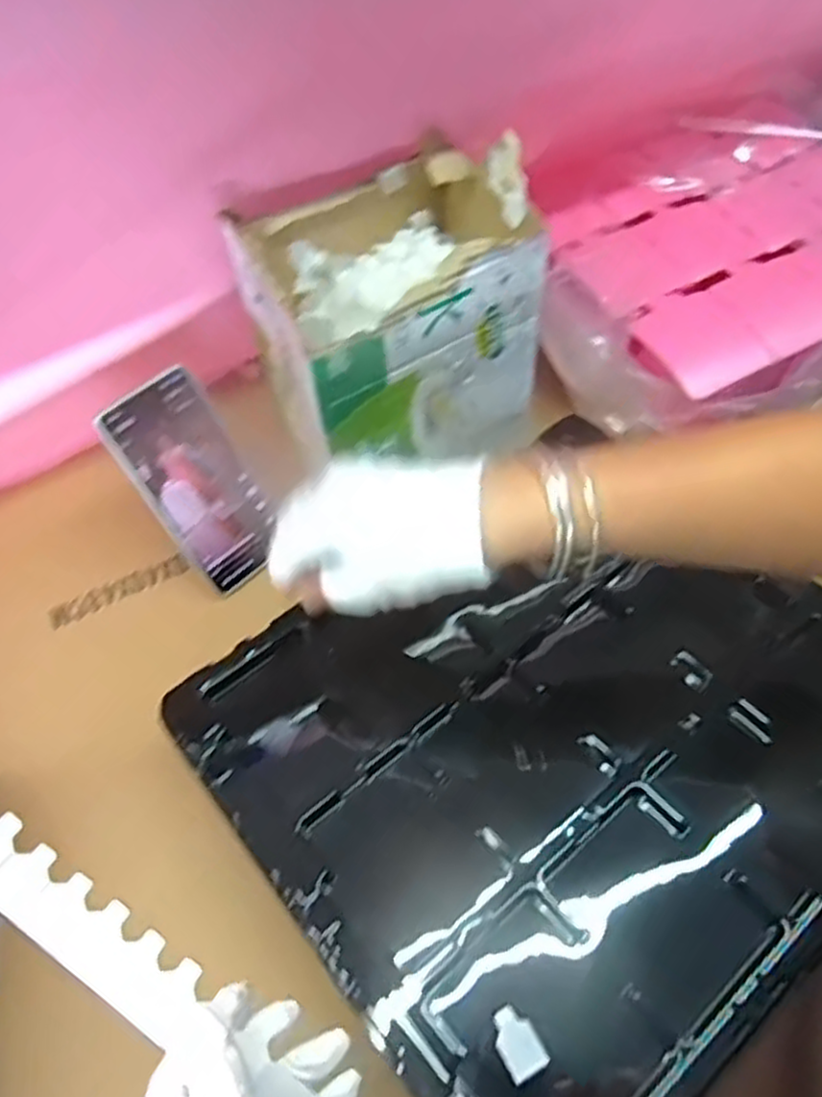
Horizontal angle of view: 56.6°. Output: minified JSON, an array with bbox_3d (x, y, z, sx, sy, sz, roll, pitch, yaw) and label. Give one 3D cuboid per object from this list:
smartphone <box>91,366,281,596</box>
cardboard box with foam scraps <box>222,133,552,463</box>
[{"bbox_3d":[-0.159,-0.049,0.579,0.083,0.163,0.012,-40,32,-22],"label":"smartphone"},{"bbox_3d":[-0.015,-0.174,0.568,0.191,0.152,0.150,-29,59,-17],"label":"cardboard box with foam scraps"}]

